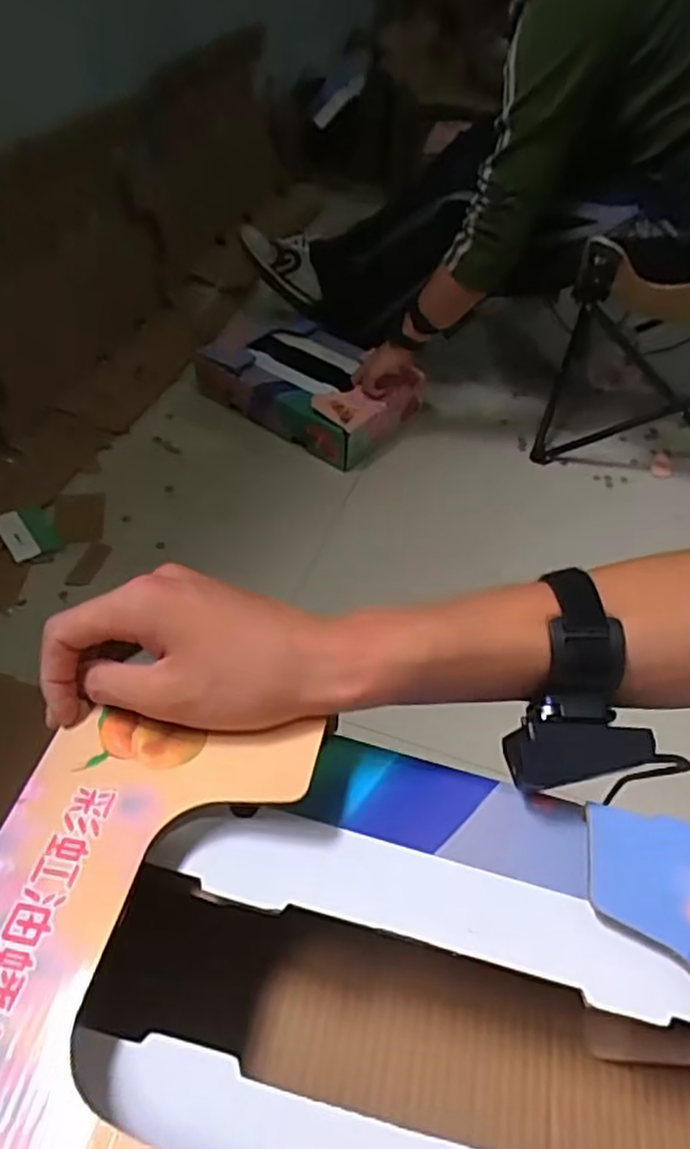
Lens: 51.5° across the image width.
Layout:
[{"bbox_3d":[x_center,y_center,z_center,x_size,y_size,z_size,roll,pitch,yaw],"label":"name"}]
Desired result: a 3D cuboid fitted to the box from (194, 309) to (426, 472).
[{"bbox_3d":[-0.067,-0.380,1.416,0.382,0.109,0.277,32,54,25],"label":"box"}]

